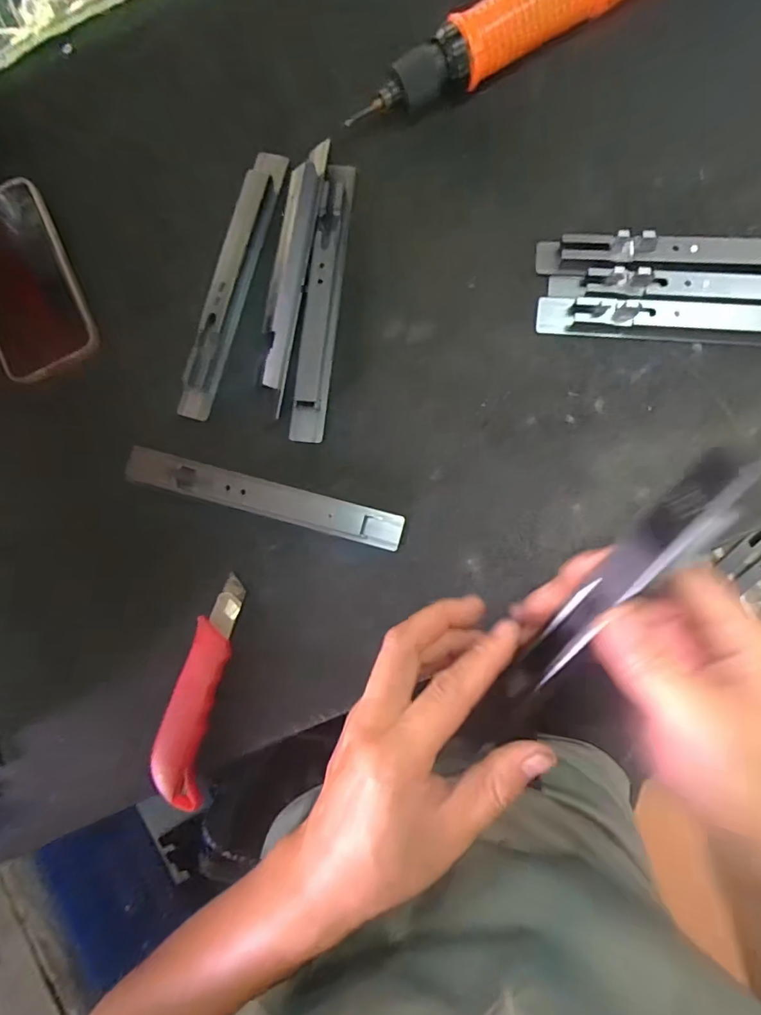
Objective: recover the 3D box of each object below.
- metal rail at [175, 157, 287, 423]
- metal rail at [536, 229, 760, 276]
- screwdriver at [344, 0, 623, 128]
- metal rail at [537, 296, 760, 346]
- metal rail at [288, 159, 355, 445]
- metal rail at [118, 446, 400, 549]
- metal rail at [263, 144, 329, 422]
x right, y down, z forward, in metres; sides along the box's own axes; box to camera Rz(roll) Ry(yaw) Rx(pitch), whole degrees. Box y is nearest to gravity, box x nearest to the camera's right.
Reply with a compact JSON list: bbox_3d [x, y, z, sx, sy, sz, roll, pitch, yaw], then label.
[{"bbox_3d":[-0.114,-0.176,0.376,0.032,0.017,0.217,17,89,6],"label":"metal rail"},{"bbox_3d":[0.223,-0.178,0.336,0.213,0.023,0.027,6,88,5],"label":"metal rail"},{"bbox_3d":[0.103,-0.355,0.351,0.274,0.045,0.044,-27,85,3],"label":"screwdriver"},{"bbox_3d":[0.225,-0.132,0.338,0.217,0.019,0.026,7,88,5],"label":"metal rail"},{"bbox_3d":[-0.045,-0.157,0.369,0.025,0.014,0.212,7,88,6],"label":"metal rail"},{"bbox_3d":[-0.088,-0.008,0.359,0.211,0.018,0.027,14,89,6],"label":"metal rail"},{"bbox_3d":[-0.069,-0.177,0.371,0.029,0.017,0.203,8,88,6],"label":"metal rail"}]

